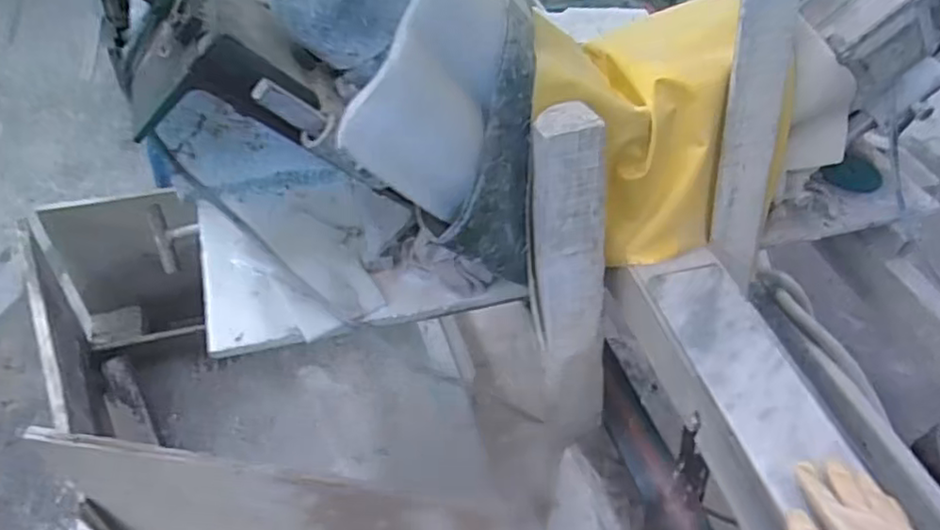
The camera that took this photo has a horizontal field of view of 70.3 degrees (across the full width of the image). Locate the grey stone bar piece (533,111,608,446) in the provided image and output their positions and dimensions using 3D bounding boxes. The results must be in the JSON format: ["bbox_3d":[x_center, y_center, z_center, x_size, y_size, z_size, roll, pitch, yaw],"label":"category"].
[{"bbox_3d":[0.116,0.051,0.766,0.072,0.458,0.054,-21,34,-22],"label":"grey stone bar piece"}]

